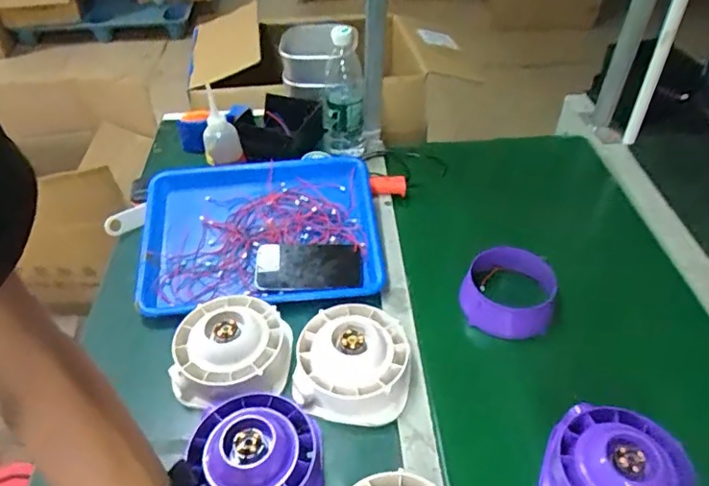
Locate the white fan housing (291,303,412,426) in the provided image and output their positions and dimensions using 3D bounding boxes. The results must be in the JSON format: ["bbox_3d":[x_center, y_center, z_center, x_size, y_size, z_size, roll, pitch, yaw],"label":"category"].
[{"bbox_3d":[-0.002,0.139,0.640,0.139,0.068,0.137,0,45,0],"label":"white fan housing"}]

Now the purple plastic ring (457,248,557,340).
[{"bbox_3d":[0.209,0.065,0.734,0.118,0.054,0.131,17,48,17],"label":"purple plastic ring"}]

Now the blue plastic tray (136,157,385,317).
[{"bbox_3d":[-0.138,-0.014,0.791,0.344,0.063,0.252,-5,45,-4],"label":"blue plastic tray"}]

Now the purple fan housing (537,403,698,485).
[{"bbox_3d":[0.265,0.234,0.544,0.130,0.067,0.137,23,50,22],"label":"purple fan housing"}]

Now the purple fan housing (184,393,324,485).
[{"bbox_3d":[-0.103,0.222,0.551,0.137,0.061,0.133,-2,45,-1],"label":"purple fan housing"}]

